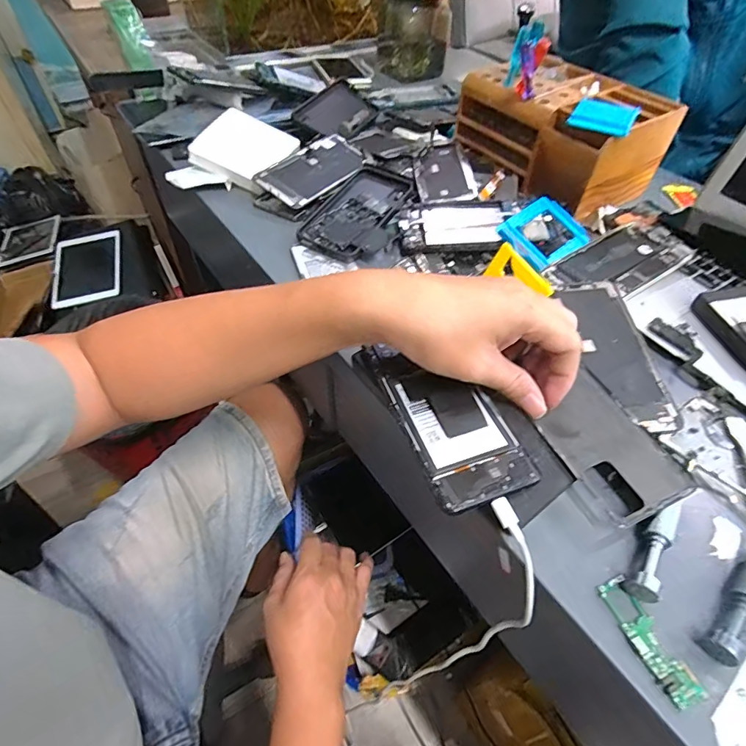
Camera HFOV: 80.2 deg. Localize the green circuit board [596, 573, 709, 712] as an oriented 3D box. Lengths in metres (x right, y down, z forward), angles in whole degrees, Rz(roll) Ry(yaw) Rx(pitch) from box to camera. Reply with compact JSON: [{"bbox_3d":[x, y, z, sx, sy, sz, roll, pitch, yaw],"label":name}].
[{"bbox_3d":[0.155,0.149,0.250,0.021,0.004,0.065,-16,53,-14],"label":"green circuit board"}]

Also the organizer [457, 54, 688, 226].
[{"bbox_3d":[0.224,-0.295,0.537,0.131,0.089,0.209,-28,56,-22],"label":"organizer"}]

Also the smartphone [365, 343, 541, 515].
[{"bbox_3d":[0.054,0.028,0.323,0.069,0.011,0.140,-15,52,-14],"label":"smartphone"}]

